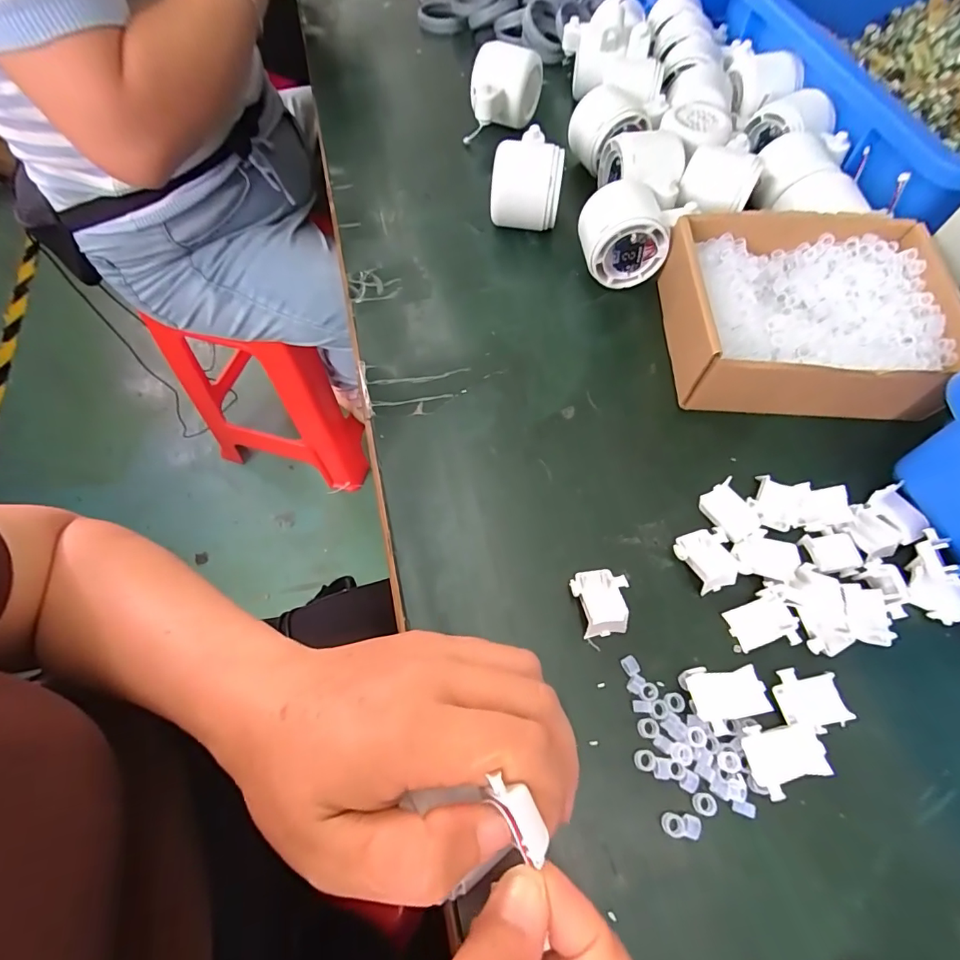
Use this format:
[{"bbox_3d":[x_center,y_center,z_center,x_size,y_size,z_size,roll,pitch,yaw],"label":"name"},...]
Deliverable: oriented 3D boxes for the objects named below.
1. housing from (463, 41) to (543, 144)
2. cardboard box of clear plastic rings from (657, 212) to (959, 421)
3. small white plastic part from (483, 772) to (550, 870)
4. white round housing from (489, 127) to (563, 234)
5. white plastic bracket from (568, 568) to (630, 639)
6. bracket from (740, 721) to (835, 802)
[{"bbox_3d":[0.022,-0.364,0.444,0.058,0.058,0.066,13,64,6],"label":"housing"},{"bbox_3d":[0.218,-0.112,0.324,0.179,0.044,0.142,1,63,0],"label":"cardboard box of clear plastic rings"},{"bbox_3d":[0.013,0.108,0.153,0.010,0.006,0.027,-28,81,-12],"label":"small white plastic part"},{"bbox_3d":[0.040,-0.248,0.392,0.053,0.054,0.066,8,64,4],"label":"white round housing"},{"bbox_3d":[0.066,0.065,0.256,0.029,0.010,0.033,-9,64,-5],"label":"white plastic bracket"},{"bbox_3d":[0.142,0.128,0.223,0.036,0.011,0.028,-12,64,-6],"label":"bracket"}]

